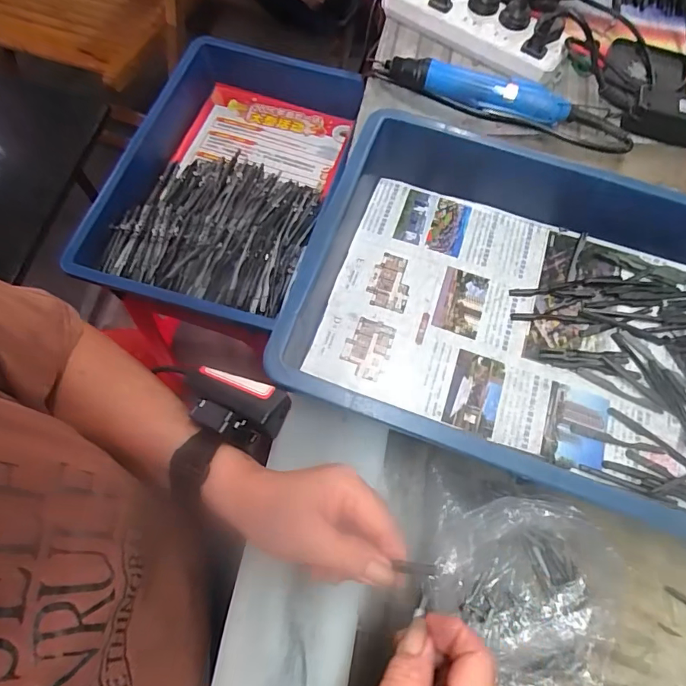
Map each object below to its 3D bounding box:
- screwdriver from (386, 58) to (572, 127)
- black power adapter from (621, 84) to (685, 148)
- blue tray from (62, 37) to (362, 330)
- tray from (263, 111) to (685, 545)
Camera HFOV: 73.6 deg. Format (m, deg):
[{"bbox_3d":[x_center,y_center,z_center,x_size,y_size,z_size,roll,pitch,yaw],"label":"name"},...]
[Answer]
[{"bbox_3d":[0.151,-0.287,0.519,0.205,0.032,0.045,16,70,4],"label":"screwdriver"},{"bbox_3d":[0.374,-0.251,0.513,0.116,0.032,0.054,23,71,6],"label":"black power adapter"},{"bbox_3d":[-0.155,-0.229,0.644,0.286,0.082,0.424,15,69,4],"label":"blue tray"},{"bbox_3d":[0.192,-0.015,0.388,0.434,0.083,0.282,19,71,5],"label":"tray"}]

